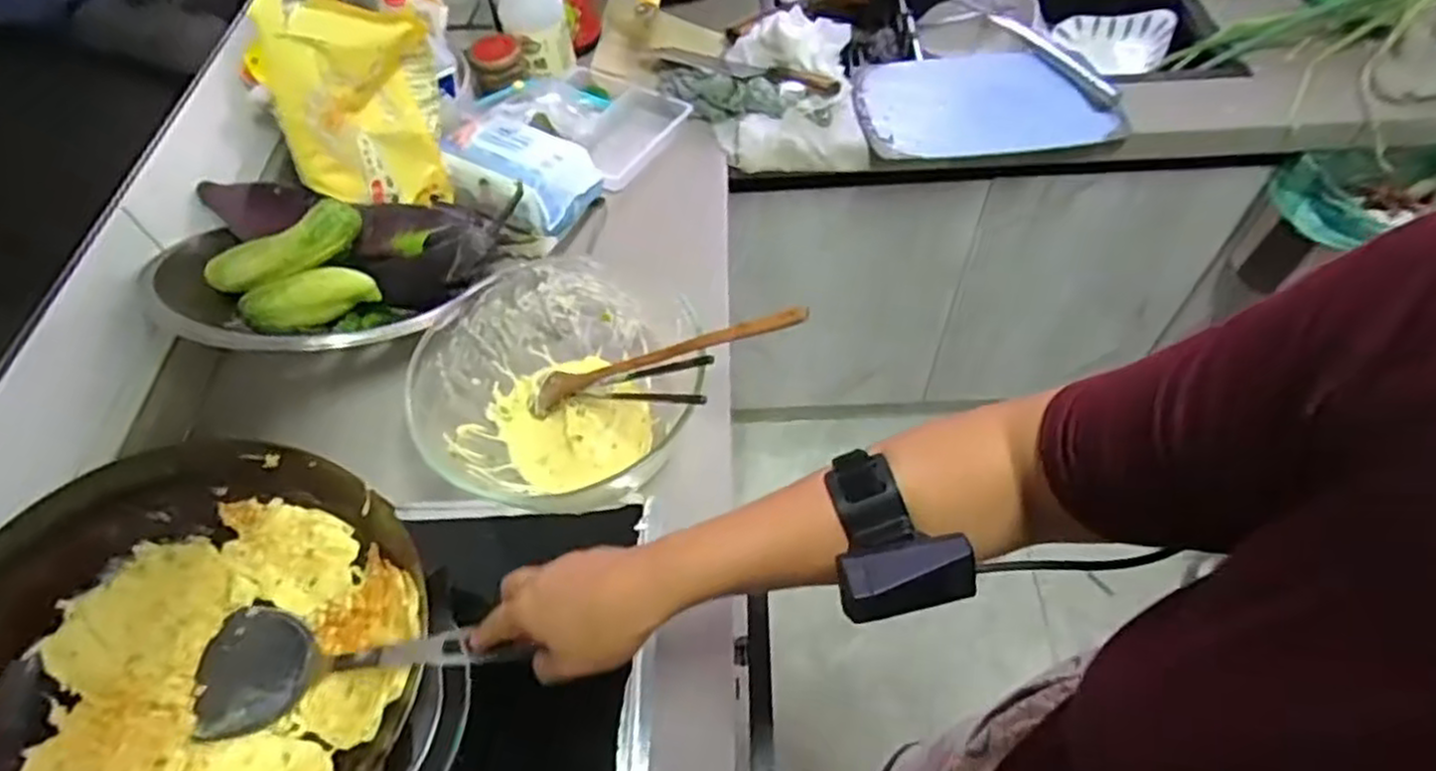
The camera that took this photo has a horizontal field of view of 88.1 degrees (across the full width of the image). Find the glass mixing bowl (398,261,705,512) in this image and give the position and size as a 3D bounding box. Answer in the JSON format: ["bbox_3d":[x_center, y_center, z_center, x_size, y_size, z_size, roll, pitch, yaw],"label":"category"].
[{"bbox_3d":[-0.154,-0.006,0.721,0.225,0.112,0.226,-1,57,2],"label":"glass mixing bowl"}]

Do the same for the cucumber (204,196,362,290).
[{"bbox_3d":[-0.454,-0.136,0.762,0.186,0.036,0.062,-18,57,10],"label":"cucumber"}]

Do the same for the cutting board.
[{"bbox_3d":[0.356,-0.392,1.021,0.325,0.024,0.223,-3,54,2],"label":"cutting board"}]

